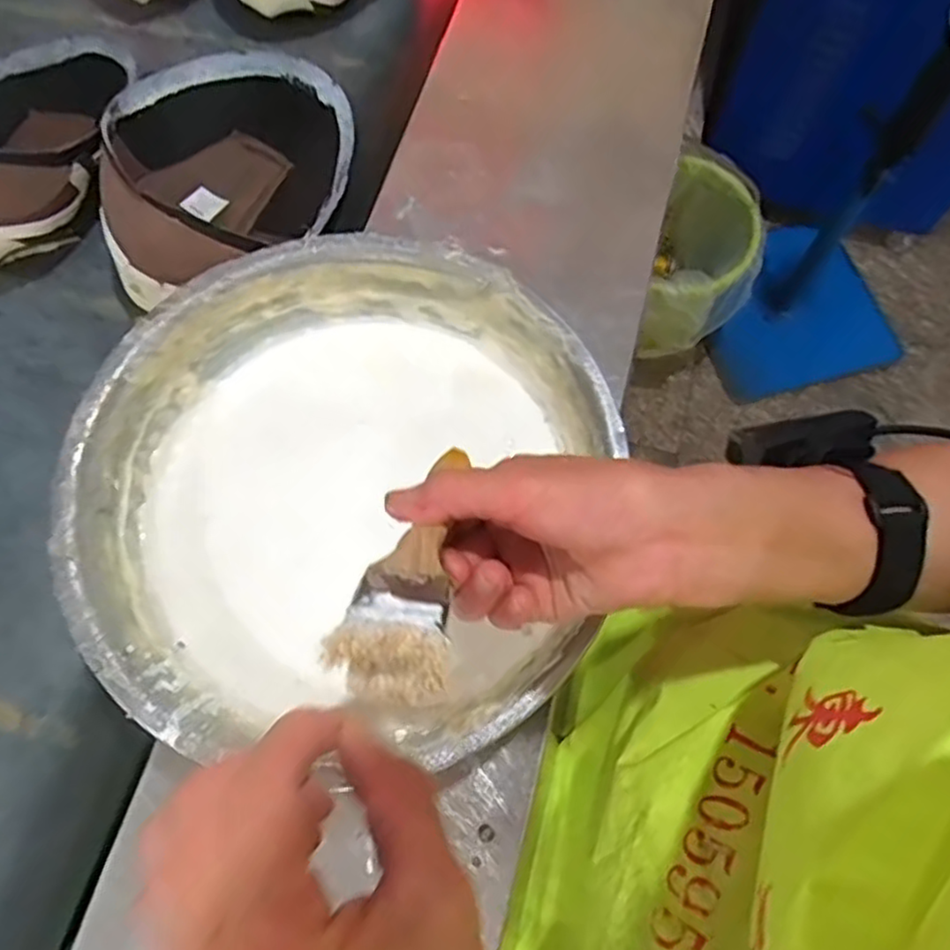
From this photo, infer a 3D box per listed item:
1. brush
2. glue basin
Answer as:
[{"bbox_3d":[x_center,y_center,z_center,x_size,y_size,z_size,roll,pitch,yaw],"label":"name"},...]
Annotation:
[{"bbox_3d":[-0.023,0.031,0.276,0.039,0.013,0.149,10,31,2],"label":"brush"},{"bbox_3d":[-0.085,0.010,0.456,0.305,0.092,0.322,0,70,0],"label":"glue basin"}]

